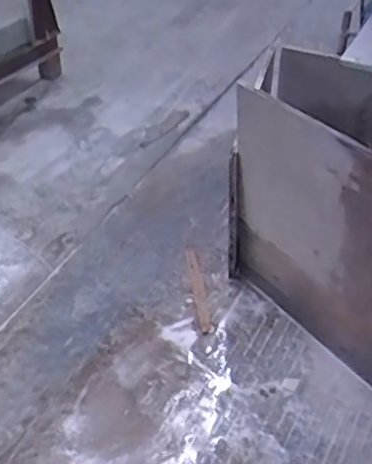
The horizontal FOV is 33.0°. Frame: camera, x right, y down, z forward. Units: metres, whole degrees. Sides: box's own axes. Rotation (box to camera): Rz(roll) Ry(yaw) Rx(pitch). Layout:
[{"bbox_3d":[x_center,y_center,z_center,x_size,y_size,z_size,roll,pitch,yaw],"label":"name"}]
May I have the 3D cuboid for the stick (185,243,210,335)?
[{"bbox_3d":[0.031,0.155,1.762,0.036,0.012,0.316,-6,53,-7],"label":"stick"}]

